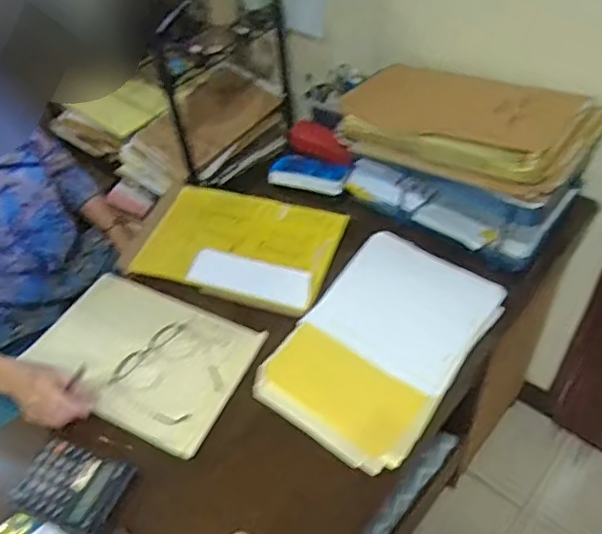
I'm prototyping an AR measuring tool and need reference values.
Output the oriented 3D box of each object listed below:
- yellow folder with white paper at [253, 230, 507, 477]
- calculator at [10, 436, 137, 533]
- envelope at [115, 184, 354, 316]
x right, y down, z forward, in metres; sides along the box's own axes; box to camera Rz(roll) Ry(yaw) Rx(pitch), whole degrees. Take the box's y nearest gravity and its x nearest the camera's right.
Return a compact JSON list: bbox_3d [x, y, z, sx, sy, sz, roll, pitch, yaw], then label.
[{"bbox_3d":[0.120,0.104,0.880,0.235,0.028,0.355,28,56,27],"label":"yellow folder with white paper"},{"bbox_3d":[-0.295,0.279,0.765,0.134,0.019,0.097,16,52,19],"label":"calculator"},{"bbox_3d":[-0.127,-0.053,1.050,0.374,0.026,0.254,11,50,15],"label":"envelope"}]

